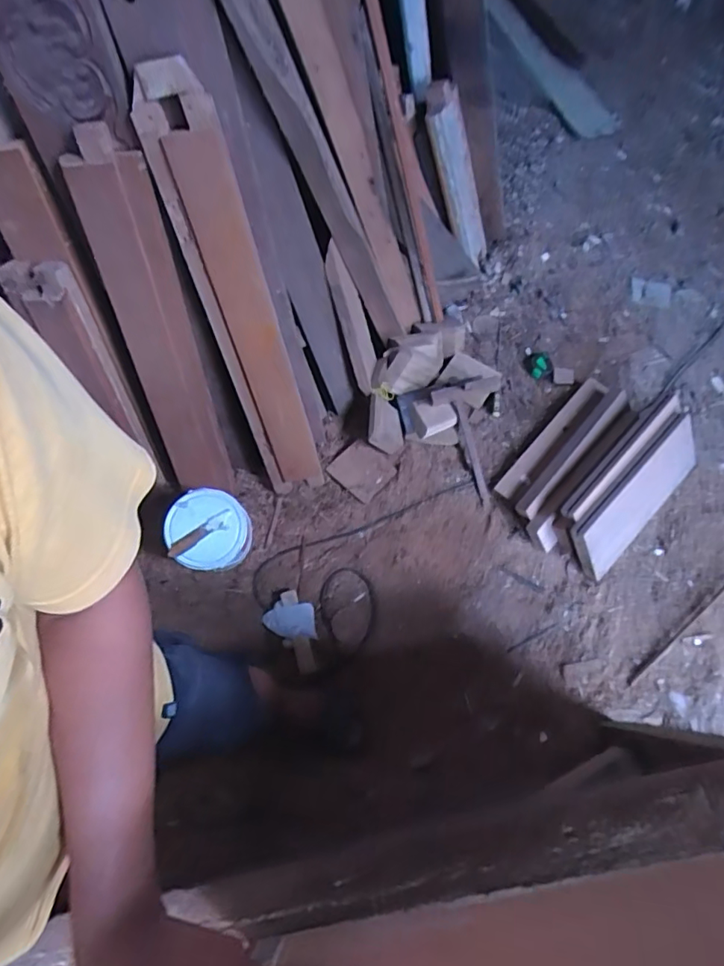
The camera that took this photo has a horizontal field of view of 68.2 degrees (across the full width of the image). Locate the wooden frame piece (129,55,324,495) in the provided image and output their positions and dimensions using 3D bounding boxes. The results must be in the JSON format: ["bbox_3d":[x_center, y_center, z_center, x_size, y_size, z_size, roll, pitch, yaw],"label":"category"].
[{"bbox_3d":[-0.253,-0.352,1.180,0.156,0.921,0.071,-18,42,-6],"label":"wooden frame piece"}]

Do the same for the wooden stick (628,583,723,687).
[{"bbox_3d":[0.924,0.260,1.352,0.748,0.020,0.016,-37,70,-13],"label":"wooden stick"}]

